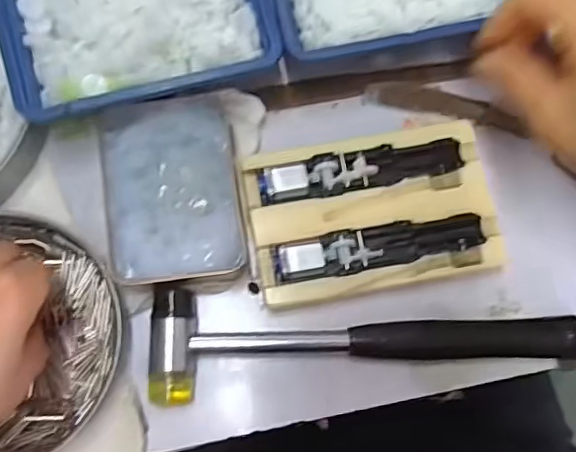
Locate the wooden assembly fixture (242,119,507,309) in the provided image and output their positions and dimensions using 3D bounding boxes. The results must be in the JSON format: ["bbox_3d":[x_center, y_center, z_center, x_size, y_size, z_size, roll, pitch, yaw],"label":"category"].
[{"bbox_3d":[0.048,-0.008,0.330,0.135,0.027,0.087,-10,76,-3],"label":"wooden assembly fixture"}]

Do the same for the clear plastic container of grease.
[{"bbox_3d":[-0.065,-0.019,0.331,0.072,0.029,0.102,-8,76,-2],"label":"clear plastic container of grease"}]

